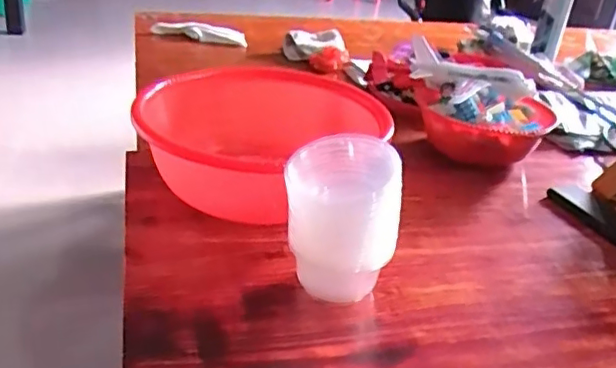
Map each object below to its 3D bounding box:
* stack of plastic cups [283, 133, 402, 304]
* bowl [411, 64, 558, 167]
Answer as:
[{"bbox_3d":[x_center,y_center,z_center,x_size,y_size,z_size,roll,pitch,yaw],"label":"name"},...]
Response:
[{"bbox_3d":[0.029,0.043,0.657,0.108,0.163,0.107,1,29,-10],"label":"stack of plastic cups"},{"bbox_3d":[0.295,-0.116,1.039,0.245,0.126,0.188,15,29,15],"label":"bowl"}]

